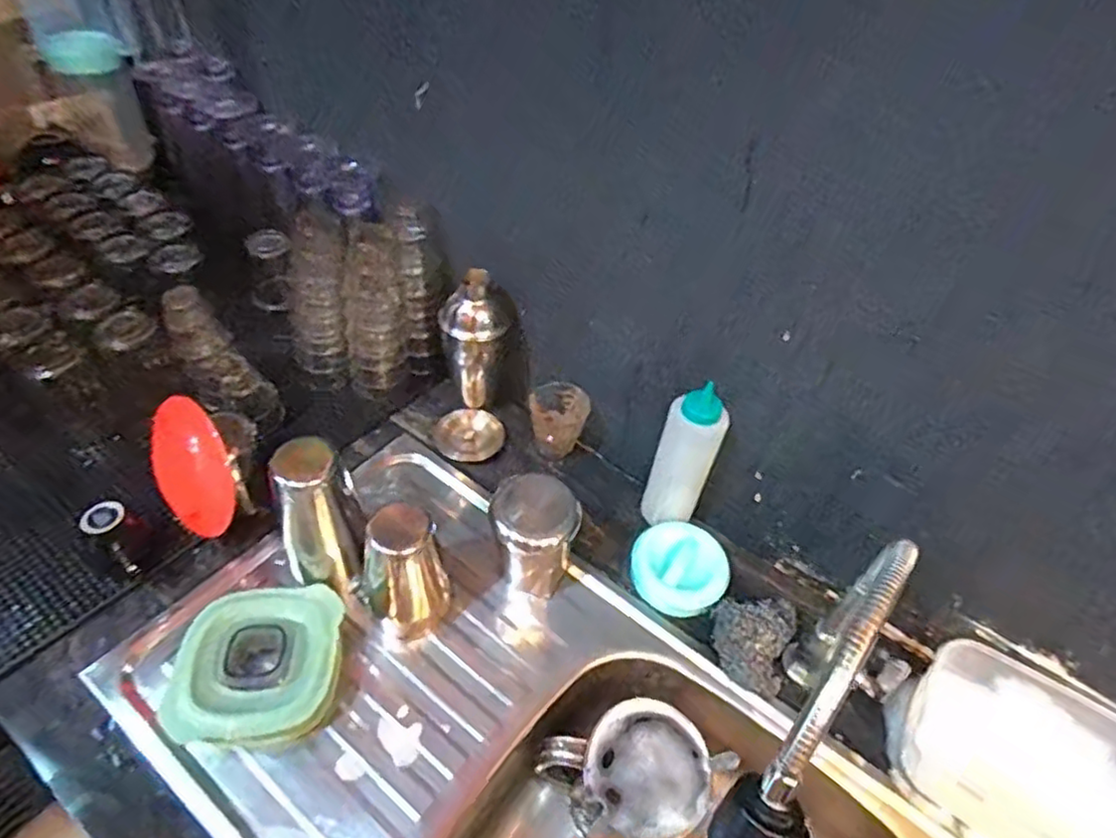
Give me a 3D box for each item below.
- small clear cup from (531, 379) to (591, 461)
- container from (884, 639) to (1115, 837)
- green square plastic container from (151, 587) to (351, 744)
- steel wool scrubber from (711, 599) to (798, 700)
[{"bbox_3d":[0.001,0.003,0.832,0.069,0.085,0.073,3,47,-3],"label":"small clear cup"},{"bbox_3d":[0.413,0.302,0.580,0.200,0.080,0.148,26,50,18],"label":"container"},{"bbox_3d":[-0.270,0.222,0.600,0.137,0.048,0.135,-1,47,-7],"label":"green square plastic container"},{"bbox_3d":[0.194,0.224,0.665,0.077,0.046,0.094,15,47,8],"label":"steel wool scrubber"}]

